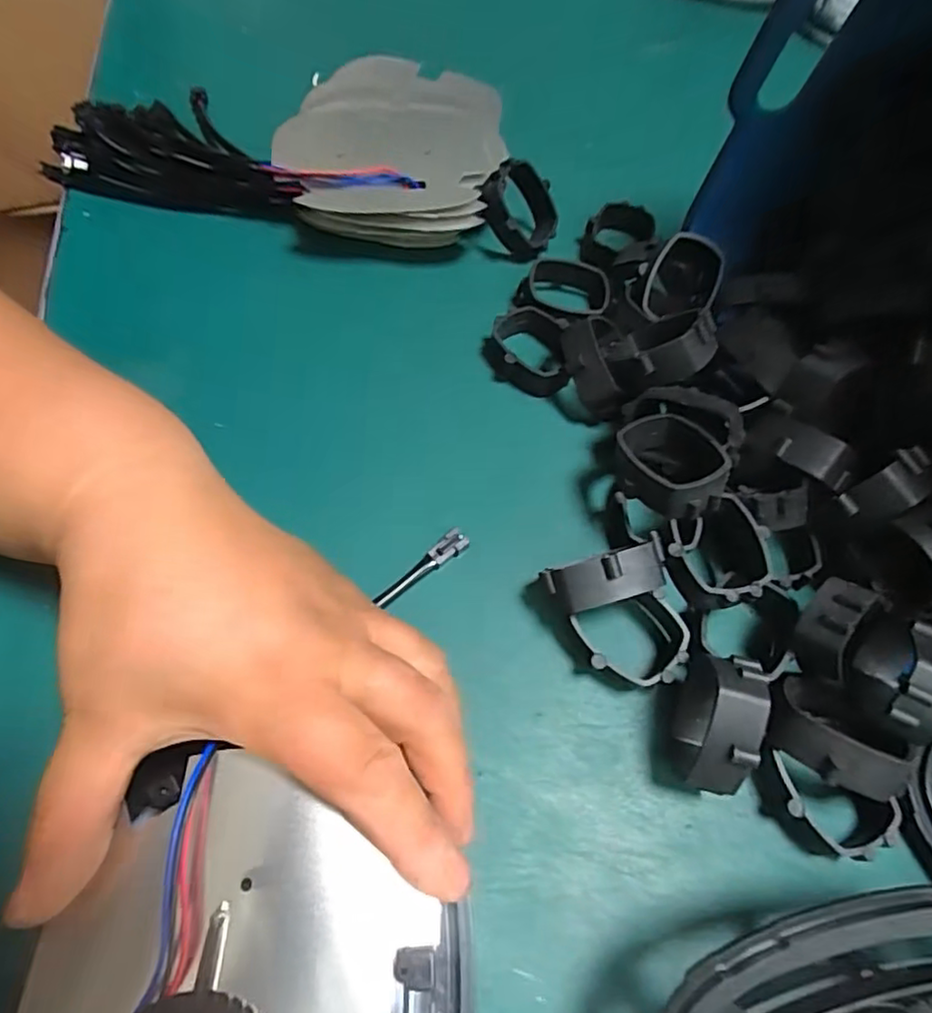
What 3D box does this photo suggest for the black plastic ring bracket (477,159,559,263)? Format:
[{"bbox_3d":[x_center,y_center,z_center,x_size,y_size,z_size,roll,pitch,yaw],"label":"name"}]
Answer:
[{"bbox_3d":[0.030,-0.173,0.366,0.021,0.052,0.041,24,80,48],"label":"black plastic ring bracket"}]

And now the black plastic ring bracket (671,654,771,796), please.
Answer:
[{"bbox_3d":[0.092,0.080,0.234,0.019,0.046,0.049,12,60,2],"label":"black plastic ring bracket"}]

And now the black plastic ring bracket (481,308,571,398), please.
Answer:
[{"bbox_3d":[0.032,-0.081,0.334,0.043,0.025,0.045,2,61,-4],"label":"black plastic ring bracket"}]

